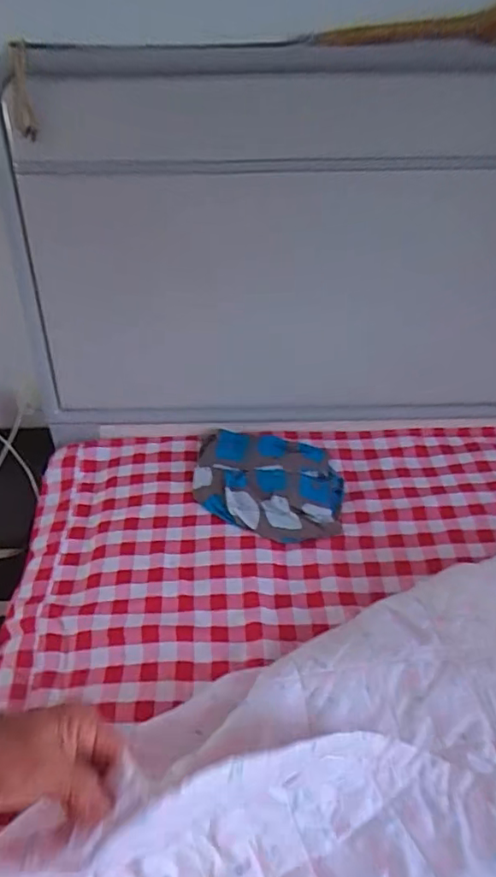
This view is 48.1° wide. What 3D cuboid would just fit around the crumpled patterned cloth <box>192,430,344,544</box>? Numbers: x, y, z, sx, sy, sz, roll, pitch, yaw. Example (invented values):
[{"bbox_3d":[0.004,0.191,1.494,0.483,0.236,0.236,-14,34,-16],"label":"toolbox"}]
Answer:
[{"bbox_3d":[0.032,0.075,0.962,0.252,0.044,0.221,3,40,4],"label":"crumpled patterned cloth"}]

